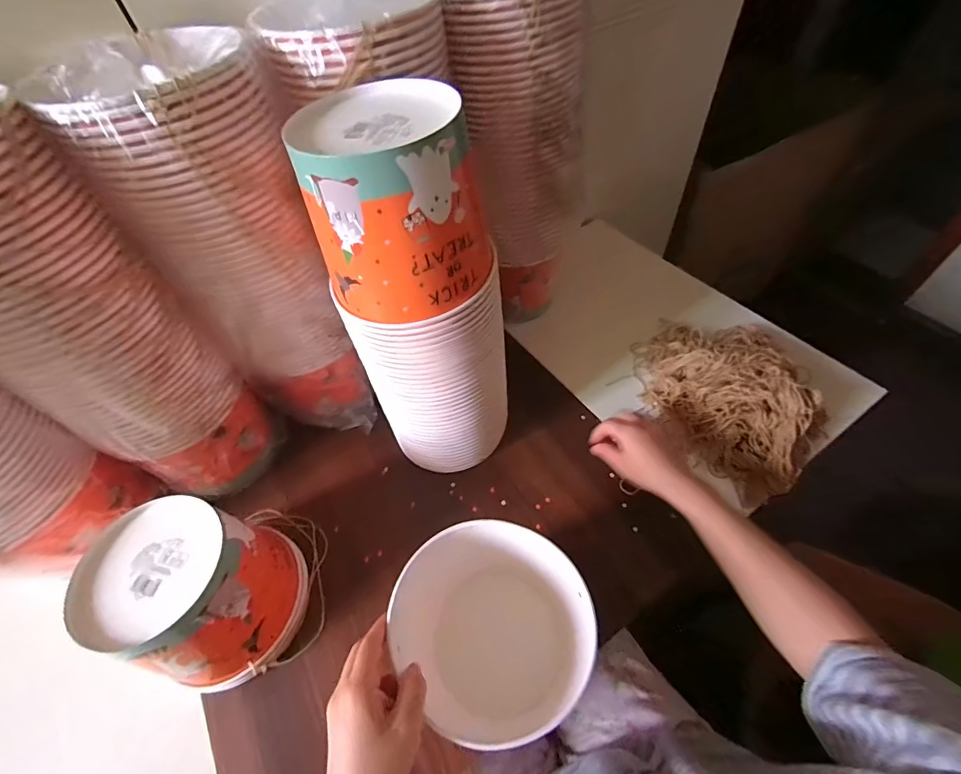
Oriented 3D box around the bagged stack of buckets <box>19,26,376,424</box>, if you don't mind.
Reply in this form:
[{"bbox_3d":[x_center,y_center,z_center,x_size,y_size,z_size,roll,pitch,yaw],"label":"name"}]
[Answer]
[{"bbox_3d":[-0.236,-0.127,0.495,0.154,0.428,0.171,-12,53,-3],"label":"bagged stack of buckets"}]

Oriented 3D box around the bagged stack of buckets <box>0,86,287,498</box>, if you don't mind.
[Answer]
[{"bbox_3d":[-0.375,-0.041,0.435,0.155,0.436,0.151,36,64,27],"label":"bagged stack of buckets"}]

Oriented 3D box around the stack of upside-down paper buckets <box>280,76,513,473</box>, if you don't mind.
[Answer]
[{"bbox_3d":[-0.055,-0.063,0.460,0.151,0.401,0.149,-8,53,0],"label":"stack of upside-down paper buckets"}]

